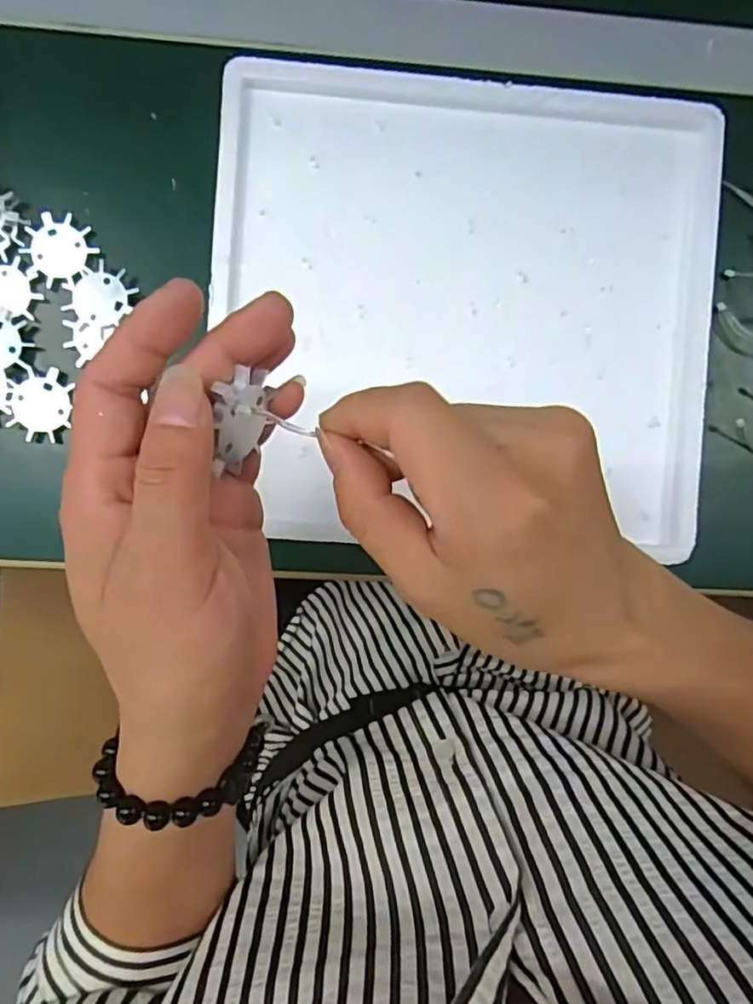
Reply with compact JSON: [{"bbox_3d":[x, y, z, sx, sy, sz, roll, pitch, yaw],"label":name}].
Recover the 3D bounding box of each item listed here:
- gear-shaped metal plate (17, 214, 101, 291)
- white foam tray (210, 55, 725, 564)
[{"bbox_3d":[-0.173,-0.139,0.338,0.036,0.004,0.041,-38,91,-4],"label":"gear-shaped metal plate"},{"bbox_3d":[0.051,-0.107,0.338,0.269,0.016,0.241,3,94,-2],"label":"white foam tray"}]

